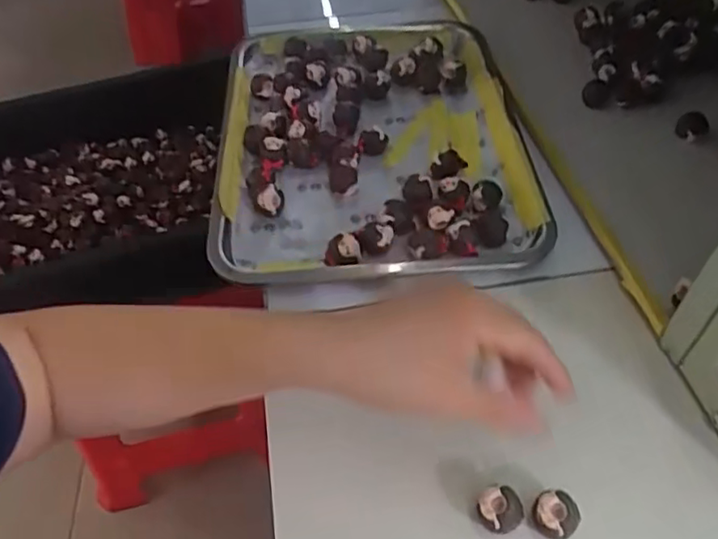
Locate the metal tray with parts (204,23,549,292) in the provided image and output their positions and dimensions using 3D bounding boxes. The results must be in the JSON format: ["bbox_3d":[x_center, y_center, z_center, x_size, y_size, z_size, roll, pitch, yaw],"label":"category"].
[{"bbox_3d":[0.009,-0.124,0.559,0.268,0.040,0.356,-7,50,-3],"label":"metal tray with parts"}]

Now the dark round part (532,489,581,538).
[{"bbox_3d":[0.107,0.135,0.335,0.024,0.020,0.023,-1,50,2],"label":"dark round part"}]

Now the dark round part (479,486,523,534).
[{"bbox_3d":[0.077,0.133,0.338,0.023,0.021,0.022,-1,50,2],"label":"dark round part"}]

